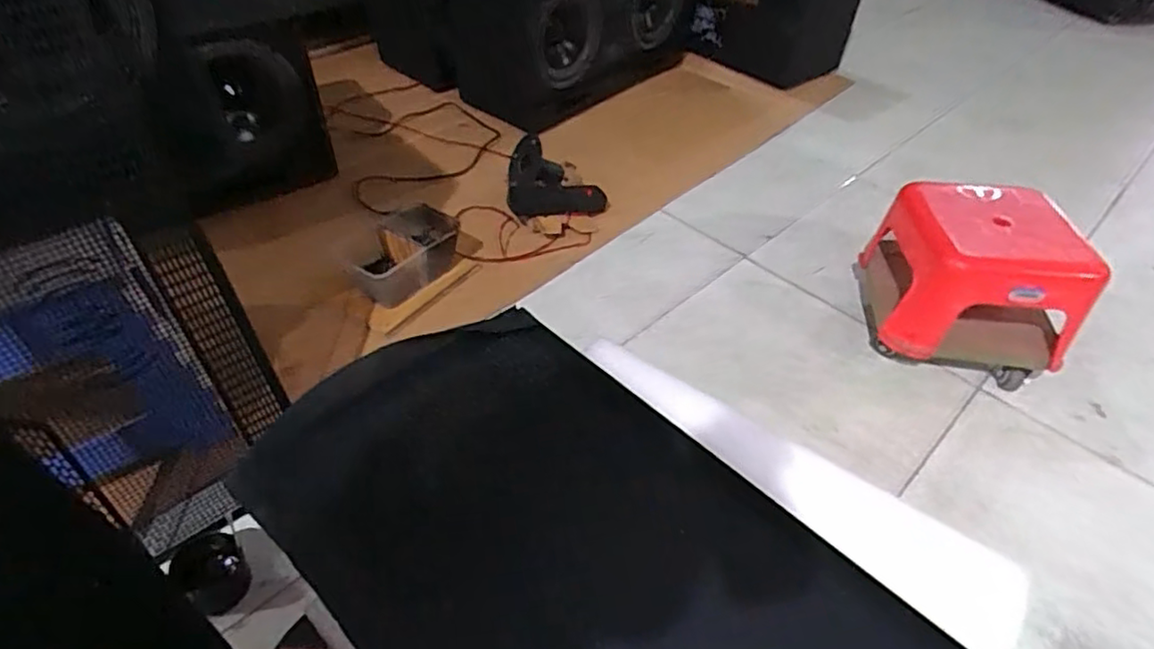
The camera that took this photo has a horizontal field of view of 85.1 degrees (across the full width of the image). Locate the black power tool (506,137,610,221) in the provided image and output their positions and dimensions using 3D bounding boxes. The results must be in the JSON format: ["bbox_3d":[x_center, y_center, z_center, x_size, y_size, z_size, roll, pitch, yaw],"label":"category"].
[{"bbox_3d":[-0.035,-0.248,1.130,0.180,0.099,0.144,4,45,3],"label":"black power tool"}]

